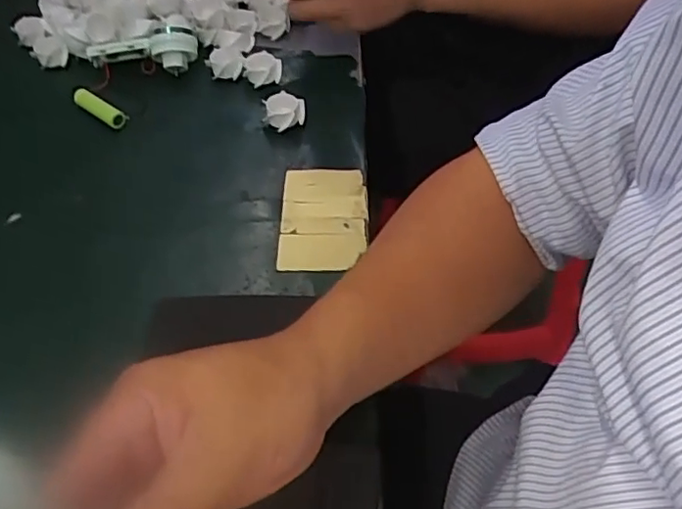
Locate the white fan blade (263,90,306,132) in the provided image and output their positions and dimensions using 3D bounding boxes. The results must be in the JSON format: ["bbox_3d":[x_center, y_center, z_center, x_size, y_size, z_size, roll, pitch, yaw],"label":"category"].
[{"bbox_3d":[-0.044,-0.113,0.480,0.031,0.018,0.031,-6,52,-1],"label":"white fan blade"}]

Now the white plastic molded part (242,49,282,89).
[{"bbox_3d":[-0.066,-0.156,0.513,0.031,0.018,0.031,-6,52,-1],"label":"white plastic molded part"}]

